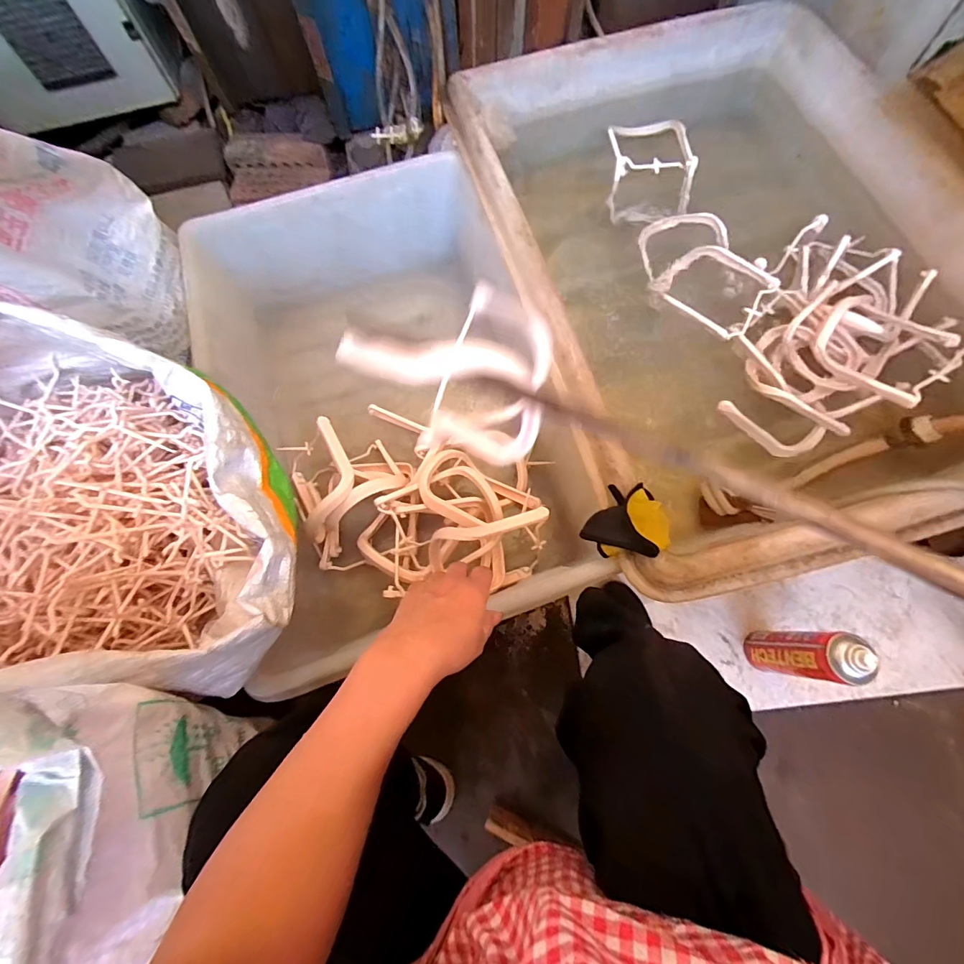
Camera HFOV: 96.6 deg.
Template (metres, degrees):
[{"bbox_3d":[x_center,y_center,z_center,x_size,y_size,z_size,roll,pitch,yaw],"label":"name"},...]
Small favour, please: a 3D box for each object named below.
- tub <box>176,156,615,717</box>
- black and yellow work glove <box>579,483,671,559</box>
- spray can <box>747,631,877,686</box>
[{"bbox_3d":[-0.184,-0.205,0.840,0.564,0.325,0.864,-15,71,-3],"label":"tub"},{"bbox_3d":[0.195,0.054,0.582,0.098,0.060,0.093,6,72,4],"label":"black and yellow work glove"},{"bbox_3d":[0.478,0.258,0.646,0.054,0.230,0.063,4,71,4],"label":"spray can"}]

